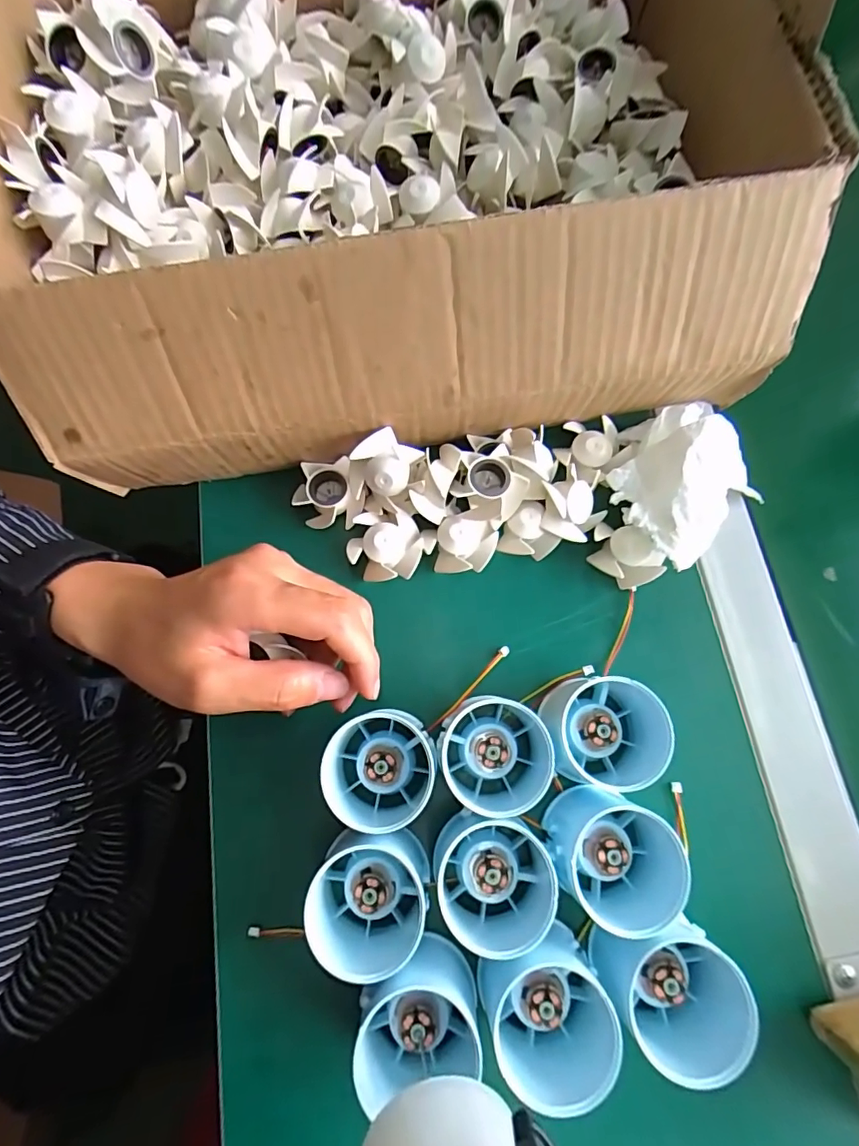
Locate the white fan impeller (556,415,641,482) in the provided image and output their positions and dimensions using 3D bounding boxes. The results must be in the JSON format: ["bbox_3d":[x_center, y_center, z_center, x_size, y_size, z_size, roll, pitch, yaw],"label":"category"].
[{"bbox_3d":[0.102,-0.079,0.318,0.044,0.014,0.039,-32,77,-9],"label":"white fan impeller"}]

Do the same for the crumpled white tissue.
[{"bbox_3d":[0.146,-0.054,0.295,0.068,0.032,0.085,42,78,10],"label":"crumpled white tissue"}]

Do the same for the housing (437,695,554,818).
[{"bbox_3d":[0.035,0.089,0.257,0.058,0.046,0.051,-12,75,-4],"label":"housing"}]

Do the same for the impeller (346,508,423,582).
[{"bbox_3d":[-0.026,-0.015,0.304,0.042,0.019,0.040,-1,74,-1],"label":"impeller"}]

